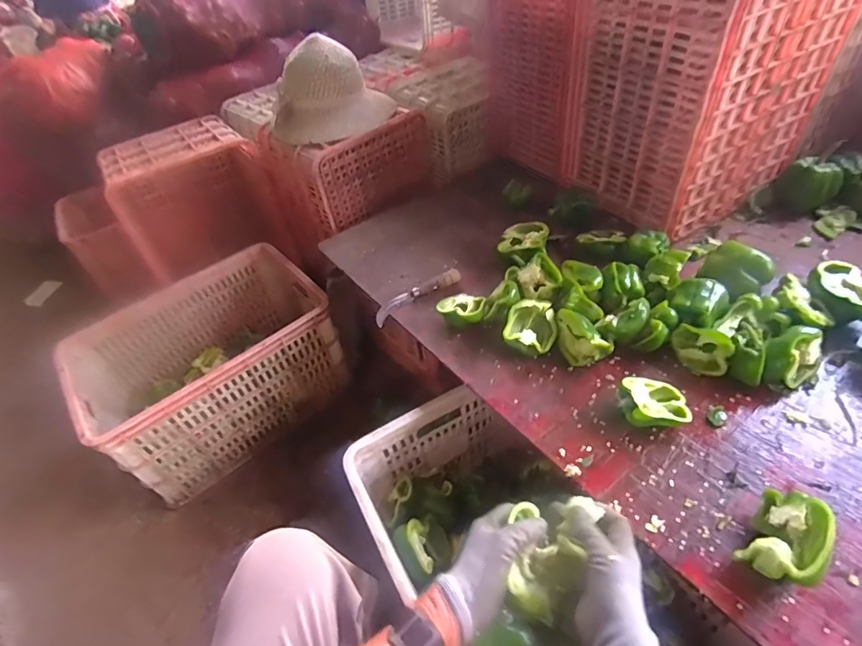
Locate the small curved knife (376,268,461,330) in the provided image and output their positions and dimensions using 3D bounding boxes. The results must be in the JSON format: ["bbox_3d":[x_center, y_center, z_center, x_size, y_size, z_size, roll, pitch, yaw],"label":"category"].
[{"bbox_3d":[-0.029,-0.057,0.854,0.179,0.033,0.045,-26,48,-18],"label":"small curved knife"}]

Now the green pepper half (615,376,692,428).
[{"bbox_3d":[0.303,0.109,0.610,0.088,0.049,0.065,-4,45,4],"label":"green pepper half"}]

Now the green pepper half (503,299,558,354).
[{"bbox_3d":[0.169,0.011,0.747,0.080,0.055,0.097,12,48,19],"label":"green pepper half"}]

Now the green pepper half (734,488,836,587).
[{"bbox_3d":[0.372,0.226,0.468,0.056,0.070,0.096,31,56,32],"label":"green pepper half"}]

